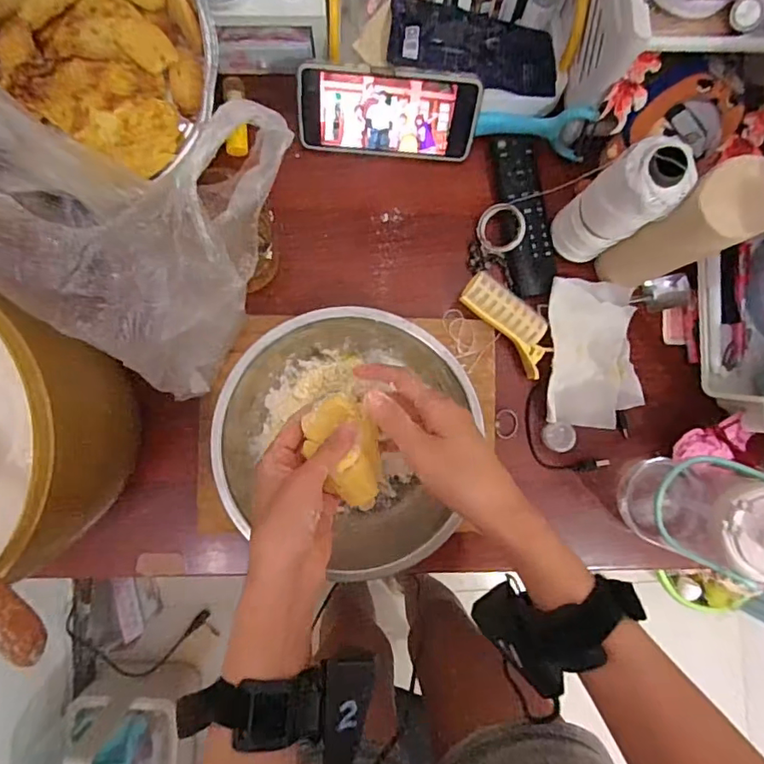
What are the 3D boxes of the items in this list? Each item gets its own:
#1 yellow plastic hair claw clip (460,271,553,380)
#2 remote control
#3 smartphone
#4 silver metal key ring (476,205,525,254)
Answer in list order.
[{"bbox_3d":[0.127,-0.059,0.513,0.043,0.021,0.109,-43,91,-5],"label":"yellow plastic hair claw clip"},{"bbox_3d":[0.143,-0.166,0.529,0.044,0.018,0.156,-8,88,-4],"label":"remote control"},{"bbox_3d":[0.006,-0.253,0.504,0.167,0.083,0.006,3,51,-3],"label":"smartphone"},{"bbox_3d":[0.118,-0.153,0.527,0.047,0.005,0.047,4,100,24],"label":"silver metal key ring"}]

